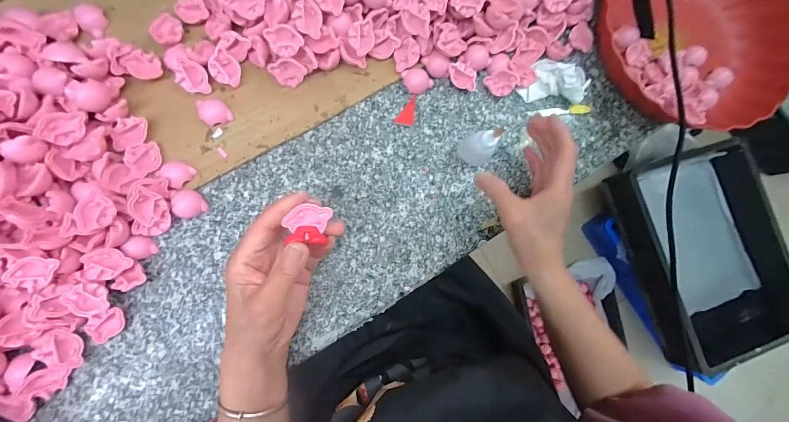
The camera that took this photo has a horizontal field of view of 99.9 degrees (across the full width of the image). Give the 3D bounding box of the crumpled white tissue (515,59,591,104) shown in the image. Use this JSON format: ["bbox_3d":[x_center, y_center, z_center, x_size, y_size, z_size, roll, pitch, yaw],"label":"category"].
[{"bbox_3d":[0.191,-0.156,0.389,0.080,0.026,0.050,2,83,-7],"label":"crumpled white tissue"}]

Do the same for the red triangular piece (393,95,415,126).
[{"bbox_3d":[0.013,-0.115,0.377,0.021,0.005,0.034,7,83,-6],"label":"red triangular piece"}]

